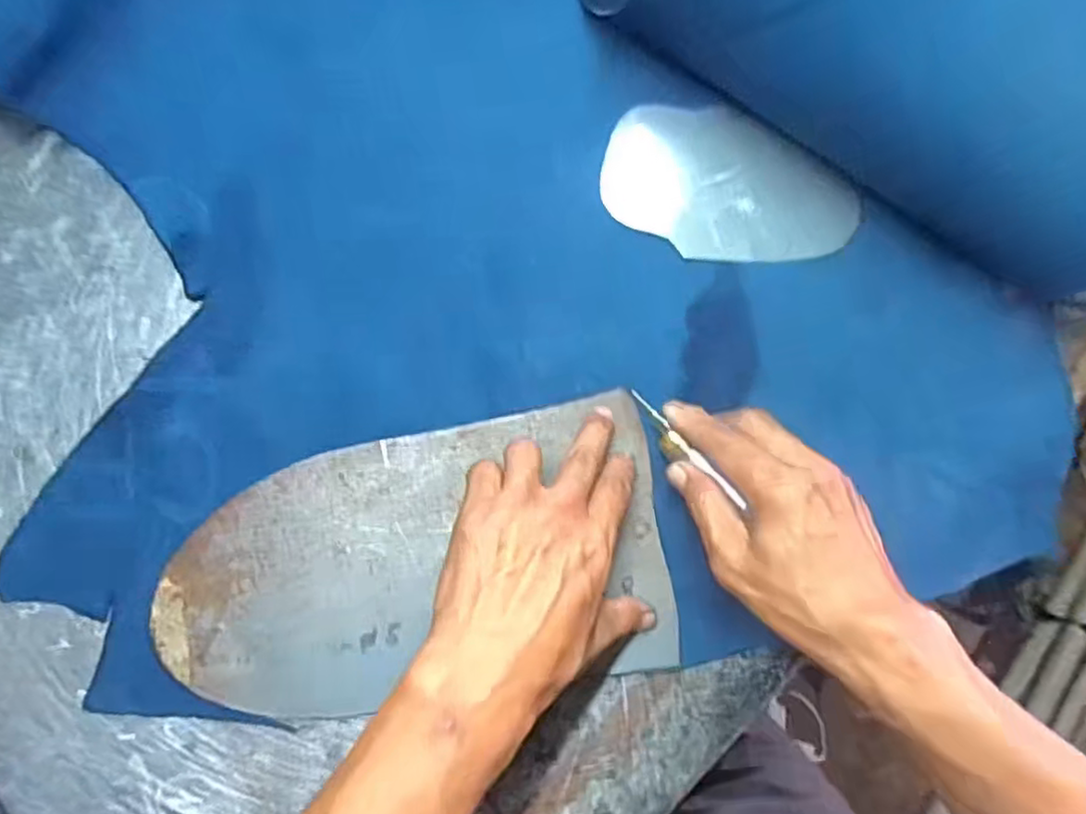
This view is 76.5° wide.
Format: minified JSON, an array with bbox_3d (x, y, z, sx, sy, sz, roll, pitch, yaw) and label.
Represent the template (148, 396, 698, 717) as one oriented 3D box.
[{"bbox_3d":[-0.068,0.090,0.388,0.275,0.010,0.152,-10,83,-6],"label":"template"}]

